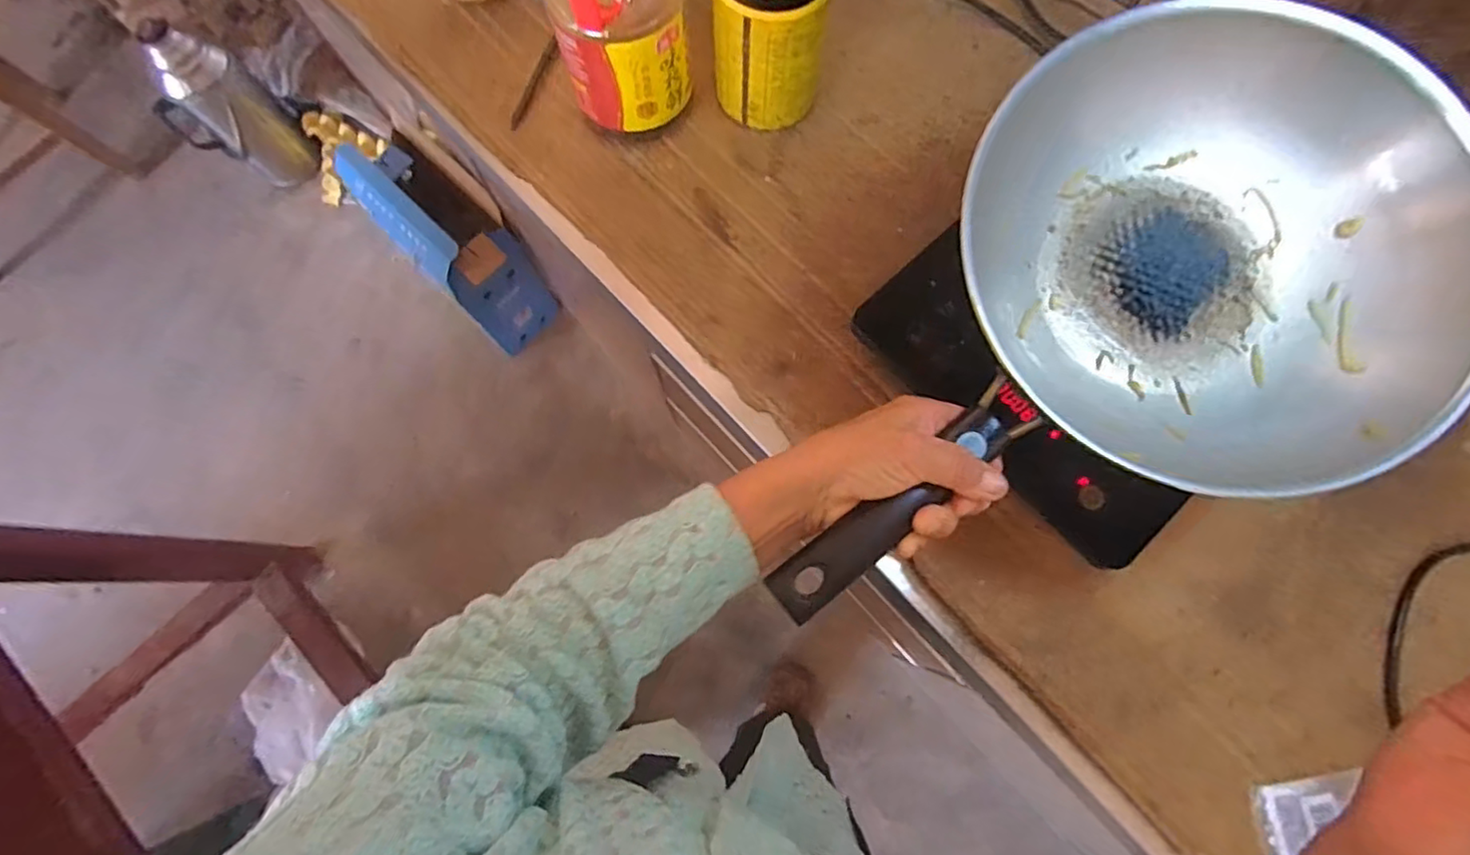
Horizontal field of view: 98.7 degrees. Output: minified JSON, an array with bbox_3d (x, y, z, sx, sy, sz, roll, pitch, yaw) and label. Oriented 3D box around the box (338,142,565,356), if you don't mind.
[{"bbox_3d":[-0.531,-0.329,1.210,0.301,0.371,0.136,40,79,9],"label":"box"}]

